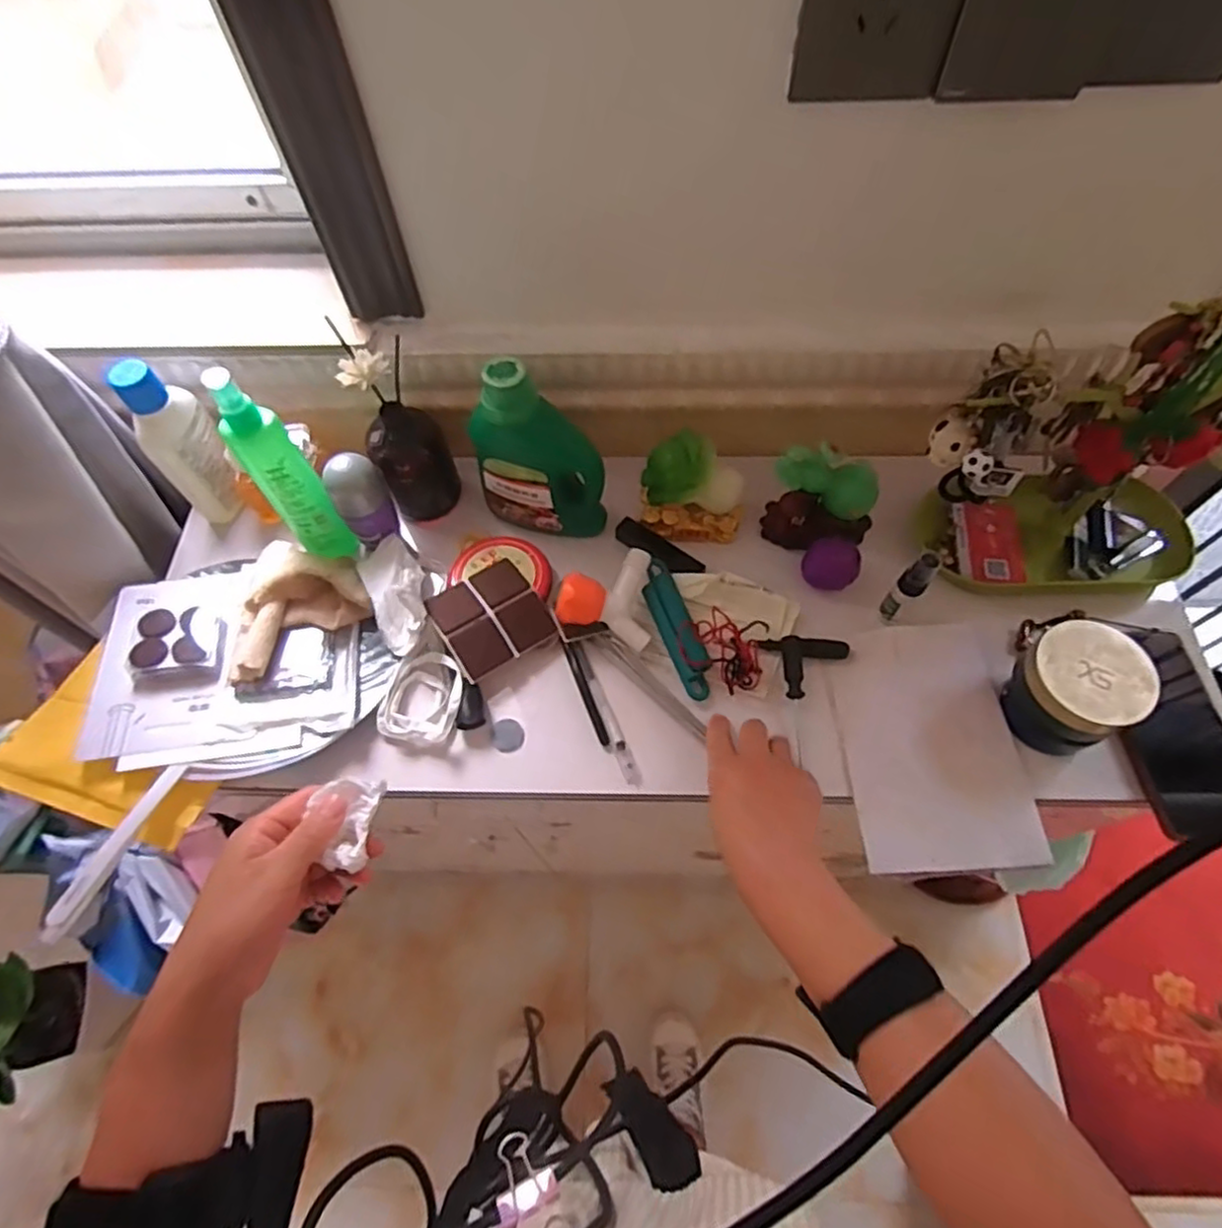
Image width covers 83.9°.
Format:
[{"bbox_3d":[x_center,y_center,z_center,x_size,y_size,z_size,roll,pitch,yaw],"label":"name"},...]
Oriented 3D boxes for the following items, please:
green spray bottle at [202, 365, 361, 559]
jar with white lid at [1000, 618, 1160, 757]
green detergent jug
[{"bbox_3d":[-0.250,-0.103,0.530,0.039,0.200,0.031,-40,70,-17],"label":"green spray bottle"},{"bbox_3d":[0.343,0.053,0.504,0.074,0.062,0.079,0,64,1],"label":"jar with white lid"},{"bbox_3d":[-0.061,-0.128,0.551,0.106,0.156,0.043,19,66,10],"label":"green detergent jug"}]

